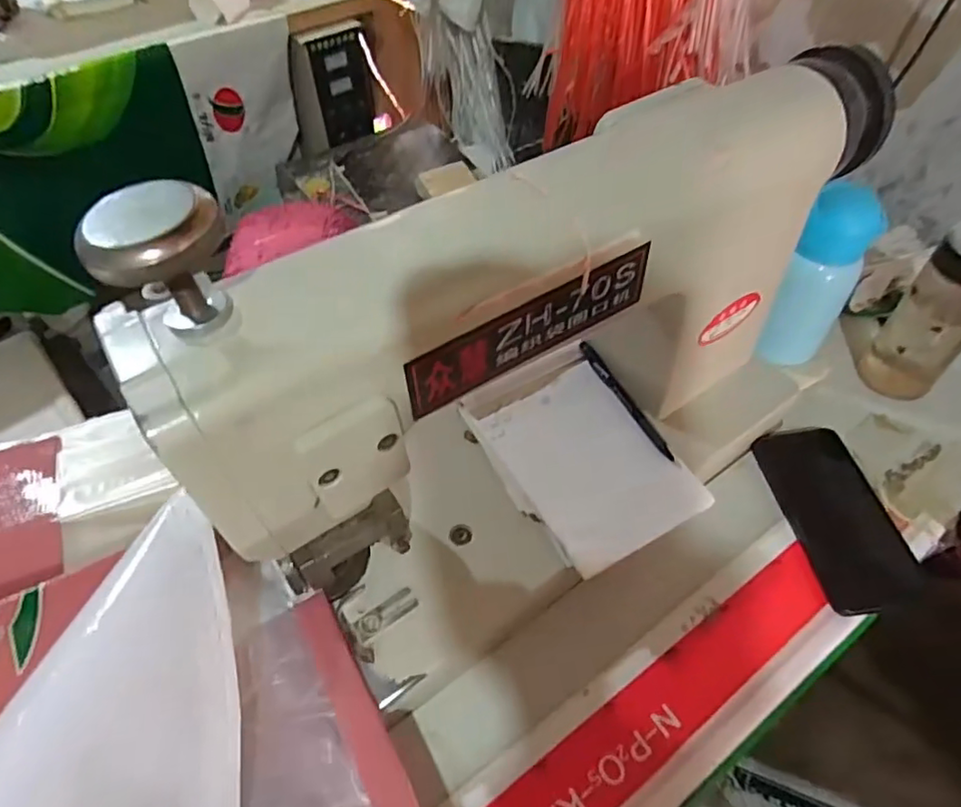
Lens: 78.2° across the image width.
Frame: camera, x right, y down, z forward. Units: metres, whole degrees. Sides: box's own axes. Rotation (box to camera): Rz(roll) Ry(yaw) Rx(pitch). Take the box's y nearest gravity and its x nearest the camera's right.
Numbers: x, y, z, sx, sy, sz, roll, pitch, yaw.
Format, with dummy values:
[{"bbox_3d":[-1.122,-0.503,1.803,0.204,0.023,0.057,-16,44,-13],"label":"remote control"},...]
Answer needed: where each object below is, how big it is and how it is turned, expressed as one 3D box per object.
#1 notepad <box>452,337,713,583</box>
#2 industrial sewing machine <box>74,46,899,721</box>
[{"bbox_3d":[0.082,0.041,0.499,0.130,0.023,0.188,-24,55,-17],"label":"notepad"},{"bbox_3d":[0.082,-0.035,0.409,0.516,0.286,0.186,-26,55,-18],"label":"industrial sewing machine"}]

